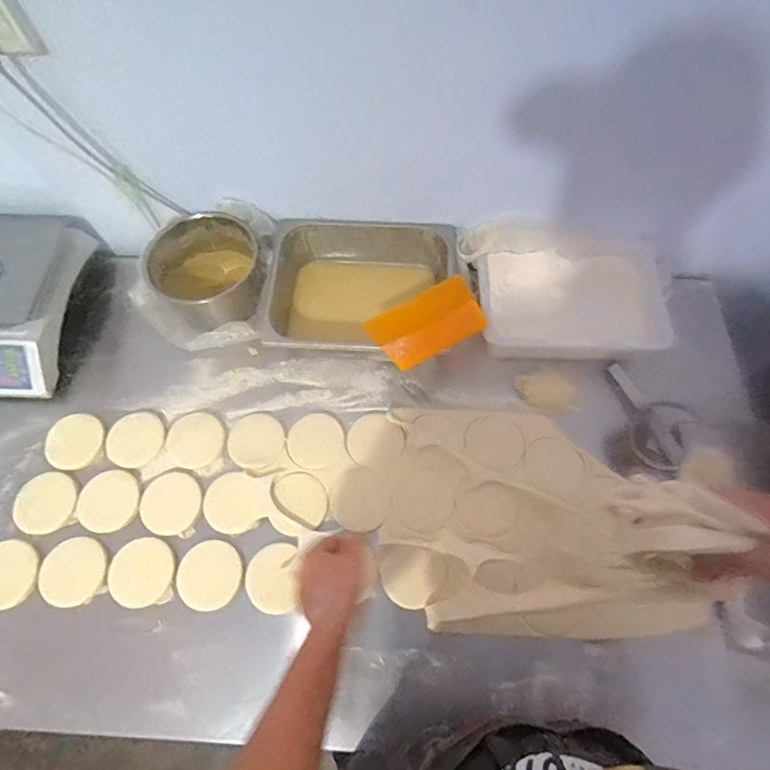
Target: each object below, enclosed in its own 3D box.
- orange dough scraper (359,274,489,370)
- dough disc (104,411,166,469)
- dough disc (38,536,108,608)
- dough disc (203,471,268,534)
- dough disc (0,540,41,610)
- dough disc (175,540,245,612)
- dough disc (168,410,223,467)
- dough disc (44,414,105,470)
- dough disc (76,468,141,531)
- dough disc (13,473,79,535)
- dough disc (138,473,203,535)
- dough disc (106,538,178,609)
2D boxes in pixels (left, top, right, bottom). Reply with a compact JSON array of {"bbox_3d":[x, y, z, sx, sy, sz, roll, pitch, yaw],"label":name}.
[{"bbox_3d":[0.069,-0.098,0.749,0.172,0.009,0.099,-29,97,5],"label":"orange dough scraper"},{"bbox_3d":[-0.424,0.092,0.779,0.093,0.008,0.089,-1,65,2],"label":"dough disc"},{"bbox_3d":[-0.473,0.282,0.700,0.094,0.008,0.094,-12,65,-3],"label":"dough disc"},{"bbox_3d":[-0.242,0.187,0.742,0.095,0.012,0.099,-1,65,2],"label":"dough disc"},{"bbox_3d":[-0.575,0.286,0.698,0.094,0.008,0.094,-1,65,2],"label":"dough disc"},{"bbox_3d":[-0.266,0.288,0.700,0.095,0.005,0.100,-1,65,2],"label":"dough disc"},{"bbox_3d":[-0.322,0.093,0.786,0.090,0.008,0.093,-1,65,2],"label":"dough disc"},{"bbox_3d":[-0.530,0.097,0.782,0.101,0.013,0.092,-1,65,2],"label":"dough disc"},{"bbox_3d":[-0.446,0.186,0.744,0.100,0.005,0.093,-1,65,2],"label":"dough disc"},{"bbox_3d":[-0.547,0.189,0.743,0.100,0.004,0.093,-1,65,2],"label":"dough disc"},{"bbox_3d":[-0.344,0.190,0.740,0.091,0.004,0.097,-1,65,2],"label":"dough disc"},{"bbox_3d":[-0.370,0.284,0.699,0.099,0.006,0.095,-1,65,2],"label":"dough disc"}]

